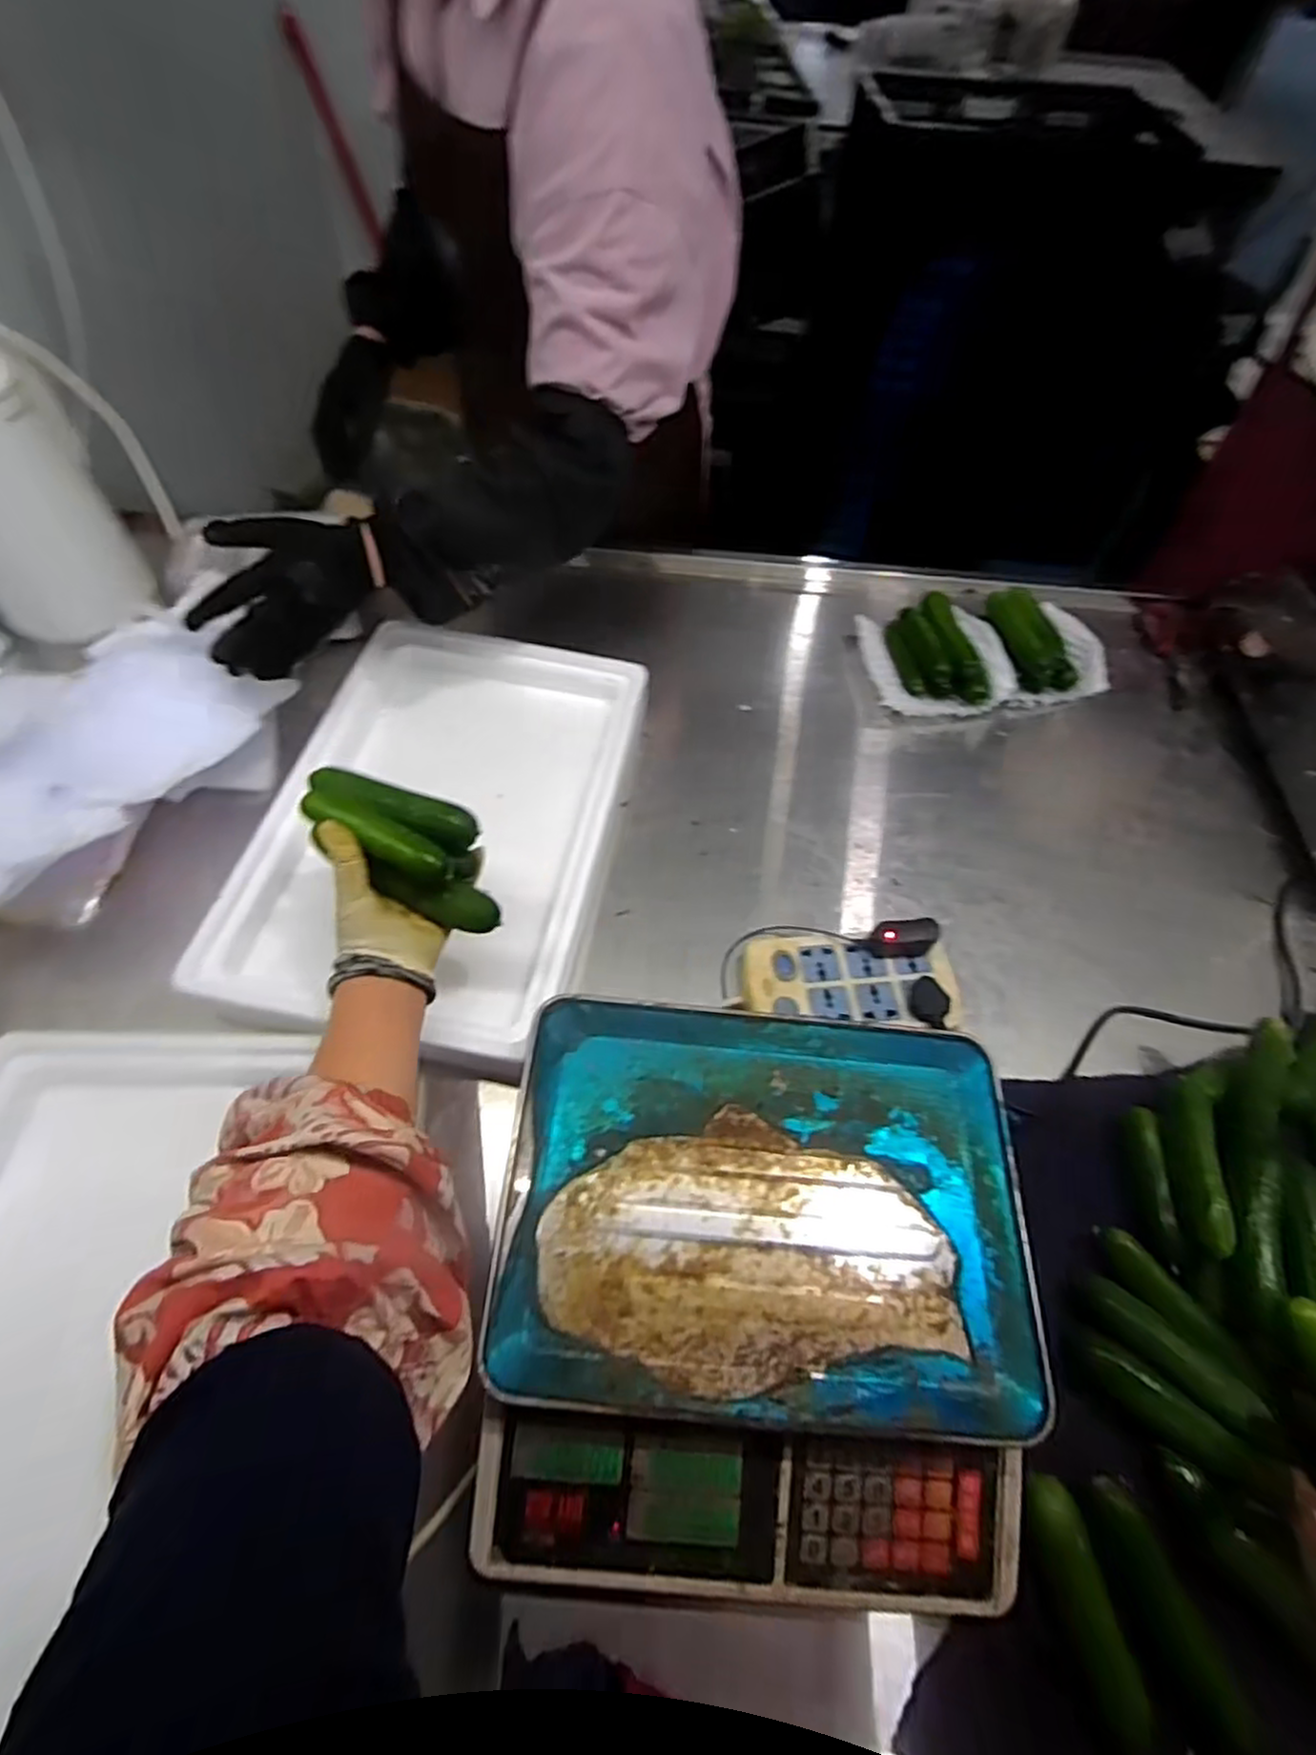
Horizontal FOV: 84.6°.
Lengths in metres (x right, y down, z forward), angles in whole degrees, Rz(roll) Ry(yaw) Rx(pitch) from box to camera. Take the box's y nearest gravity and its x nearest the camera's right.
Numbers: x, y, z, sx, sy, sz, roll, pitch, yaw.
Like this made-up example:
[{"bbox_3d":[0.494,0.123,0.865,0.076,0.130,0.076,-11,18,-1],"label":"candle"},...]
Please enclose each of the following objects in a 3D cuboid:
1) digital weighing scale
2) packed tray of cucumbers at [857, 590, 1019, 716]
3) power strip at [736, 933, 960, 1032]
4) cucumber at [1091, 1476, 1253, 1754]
[{"bbox_3d":[0.064,0.260,0.476,0.318,0.093,0.323,5,59,-1],"label":"digital weighing scale"},{"bbox_3d":[0.322,-0.263,0.844,0.155,0.063,0.139,-1,59,-5],"label":"packed tray of cucumbers"},{"bbox_3d":[0.167,0.097,0.640,0.199,0.036,0.094,3,59,-3],"label":"power strip"},{"bbox_3d":[0.304,0.439,0.440,0.028,0.035,0.119,-14,61,-13],"label":"cucumber"}]

